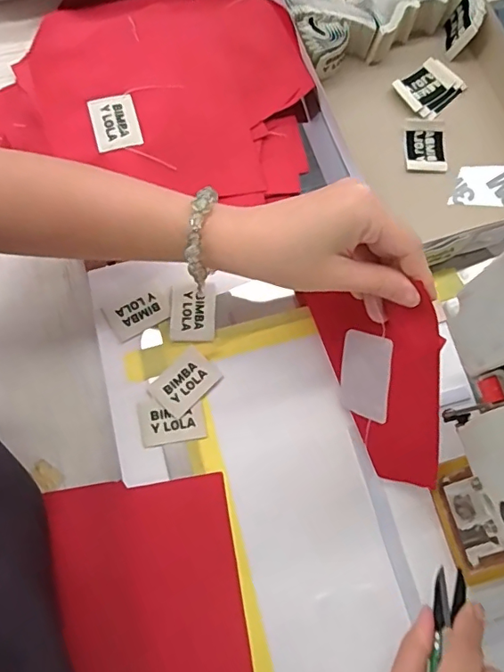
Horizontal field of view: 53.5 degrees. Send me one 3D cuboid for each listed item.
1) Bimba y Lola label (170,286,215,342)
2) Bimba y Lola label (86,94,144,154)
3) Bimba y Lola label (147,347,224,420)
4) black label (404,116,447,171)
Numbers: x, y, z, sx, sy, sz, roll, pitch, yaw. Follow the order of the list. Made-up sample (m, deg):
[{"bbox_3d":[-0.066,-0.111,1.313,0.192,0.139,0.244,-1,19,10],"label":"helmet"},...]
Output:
[{"bbox_3d":[-0.048,-0.018,0.400,0.035,0.006,0.044,0,77,0],"label":"Bimba y Lola label"},{"bbox_3d":[-0.108,-0.168,0.396,0.036,0.004,0.047,-16,80,-13],"label":"Bimba y Lola label"},{"bbox_3d":[-0.051,0.036,0.386,0.049,0.004,0.035,-44,79,-10],"label":"Bimba y Lola label"},{"bbox_3d":[0.151,-0.167,0.439,0.035,0.007,0.053,0,77,-1],"label":"black label"}]

